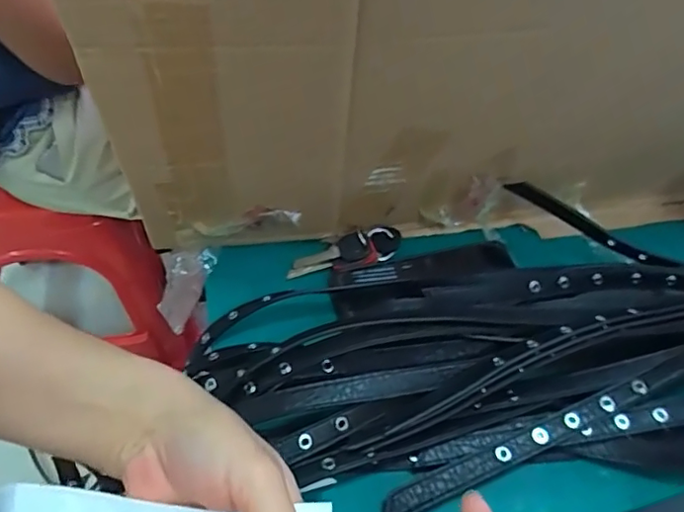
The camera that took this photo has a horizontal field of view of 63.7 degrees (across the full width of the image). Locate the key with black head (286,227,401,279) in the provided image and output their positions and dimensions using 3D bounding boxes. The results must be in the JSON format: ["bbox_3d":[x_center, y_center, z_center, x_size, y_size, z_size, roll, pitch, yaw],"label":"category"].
[{"bbox_3d":[0.005,-0.003,0.495,0.107,0.021,0.031,-17,57,-15],"label":"key with black head"}]

